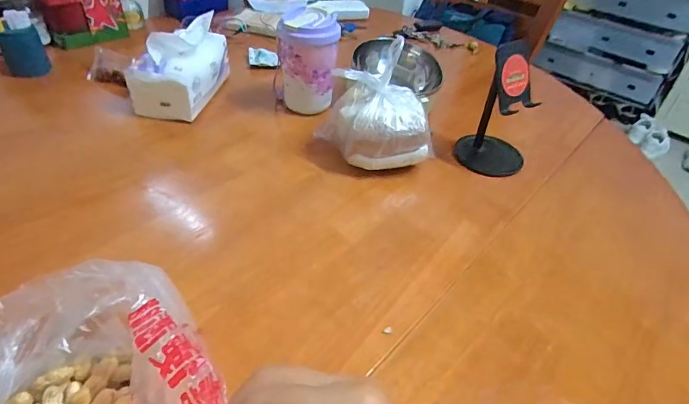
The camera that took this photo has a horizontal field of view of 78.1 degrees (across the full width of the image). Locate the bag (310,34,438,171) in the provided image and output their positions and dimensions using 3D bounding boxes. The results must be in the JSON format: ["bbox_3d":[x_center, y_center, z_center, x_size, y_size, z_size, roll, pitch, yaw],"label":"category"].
[{"bbox_3d":[0.038,-0.106,0.542,0.124,0.123,0.106,-9,42,-15],"label":"bag"}]

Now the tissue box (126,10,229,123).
[{"bbox_3d":[-0.244,-0.202,0.638,0.095,0.109,0.155,7,40,2],"label":"tissue box"}]

